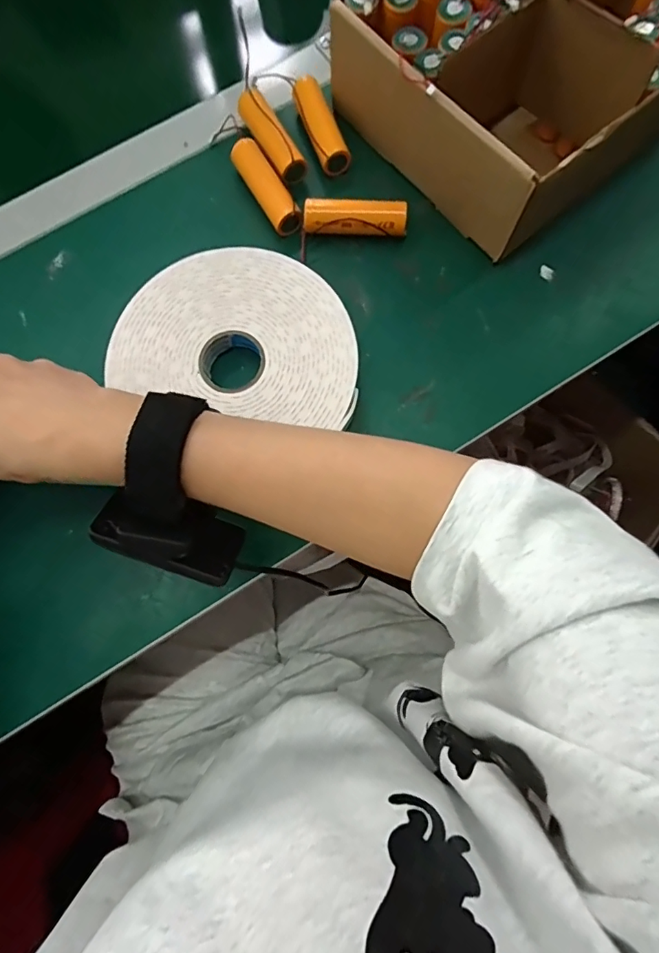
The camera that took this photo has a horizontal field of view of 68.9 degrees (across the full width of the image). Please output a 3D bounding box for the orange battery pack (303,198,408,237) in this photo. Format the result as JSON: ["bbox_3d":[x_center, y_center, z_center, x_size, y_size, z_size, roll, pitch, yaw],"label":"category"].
[{"bbox_3d":[0.018,-0.181,0.341,0.071,0.022,0.018,1,78,0],"label":"orange battery pack"}]

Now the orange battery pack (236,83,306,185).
[{"bbox_3d":[-0.044,-0.249,0.352,0.019,0.020,0.075,-32,80,-7],"label":"orange battery pack"}]

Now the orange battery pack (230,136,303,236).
[{"bbox_3d":[-0.045,-0.209,0.347,0.023,0.020,0.070,-30,79,-7],"label":"orange battery pack"}]

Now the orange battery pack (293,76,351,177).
[{"bbox_3d":[-0.007,-0.262,0.360,0.024,0.019,0.072,-18,78,-5],"label":"orange battery pack"}]

